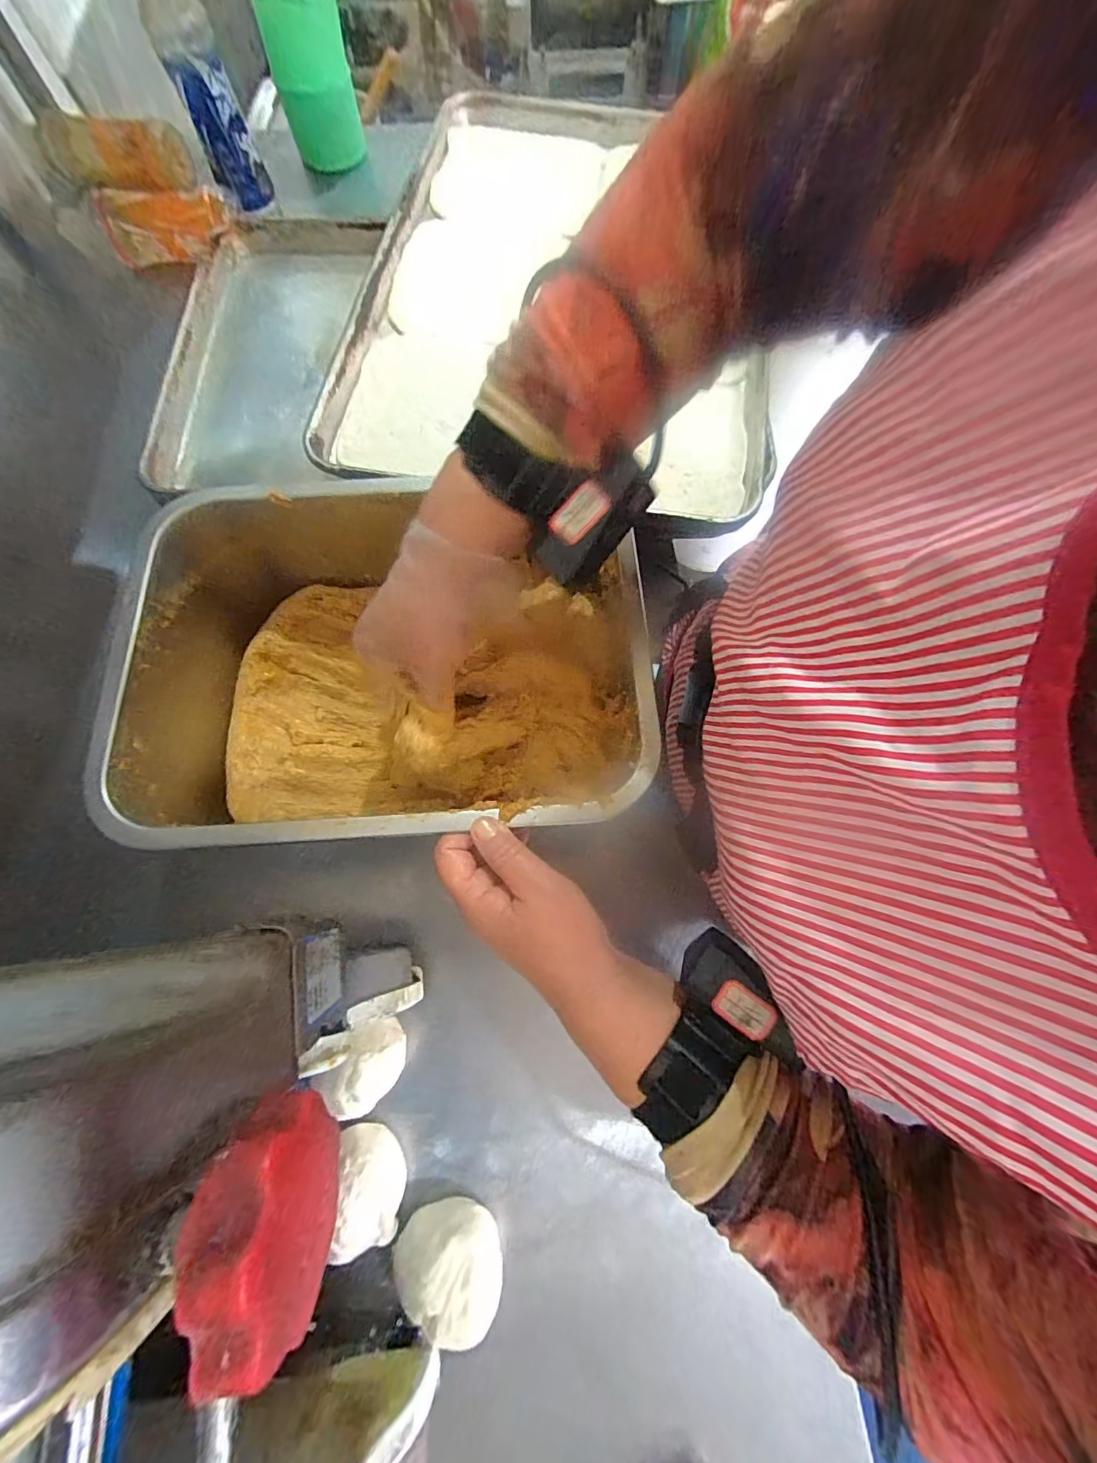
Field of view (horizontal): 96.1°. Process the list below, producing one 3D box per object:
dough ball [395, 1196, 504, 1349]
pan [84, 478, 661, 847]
[{"bbox_3d":[-0.066,0.358,0.330,0.067,0.039,0.061,0,72,0],"label":"dough ball"},{"bbox_3d":[-0.110,-0.045,0.379,0.342,0.112,0.255,-4,72,-2],"label":"pan"}]

